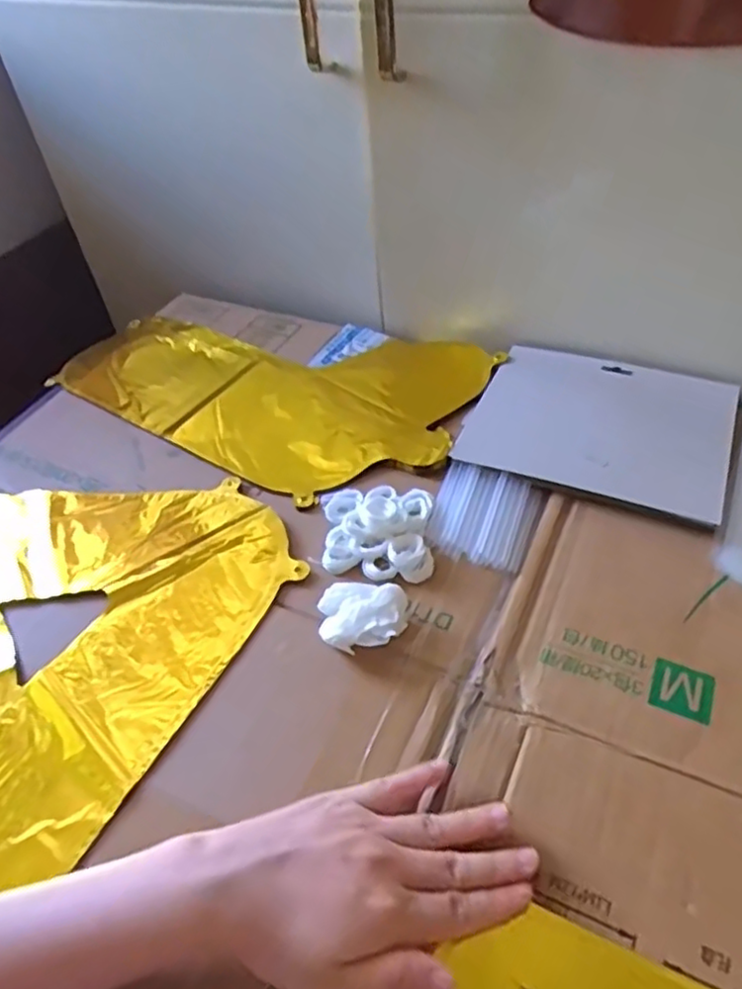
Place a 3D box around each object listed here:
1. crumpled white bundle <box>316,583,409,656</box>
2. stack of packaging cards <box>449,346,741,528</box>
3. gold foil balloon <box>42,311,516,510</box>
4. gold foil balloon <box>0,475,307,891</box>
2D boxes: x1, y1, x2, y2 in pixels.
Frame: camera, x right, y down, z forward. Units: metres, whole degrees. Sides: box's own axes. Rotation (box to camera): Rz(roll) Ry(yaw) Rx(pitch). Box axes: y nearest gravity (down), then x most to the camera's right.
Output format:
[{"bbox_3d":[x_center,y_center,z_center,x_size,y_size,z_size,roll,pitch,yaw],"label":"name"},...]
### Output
[{"bbox_3d":[-0.006,0.078,0.419,0.052,0.024,0.044,2,47,8],"label":"crumpled white bundle"},{"bbox_3d":[0.184,-0.057,0.536,0.194,0.012,0.156,16,50,20],"label":"stack of packaging cards"},{"bbox_3d":[-0.106,-0.106,0.624,0.395,0.020,0.218,19,51,22],"label":"gold foil balloon"},{"bbox_3d":[-0.239,0.070,0.467,0.305,0.014,0.343,-37,54,-26],"label":"gold foil balloon"}]

